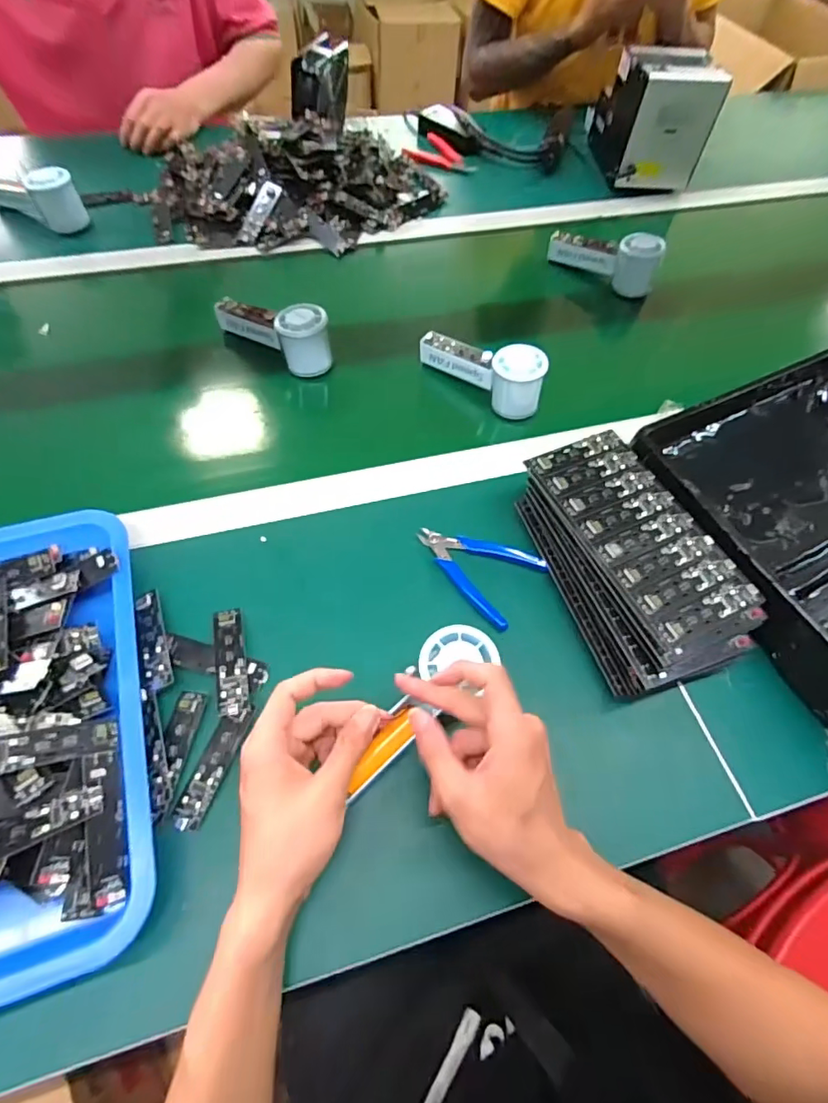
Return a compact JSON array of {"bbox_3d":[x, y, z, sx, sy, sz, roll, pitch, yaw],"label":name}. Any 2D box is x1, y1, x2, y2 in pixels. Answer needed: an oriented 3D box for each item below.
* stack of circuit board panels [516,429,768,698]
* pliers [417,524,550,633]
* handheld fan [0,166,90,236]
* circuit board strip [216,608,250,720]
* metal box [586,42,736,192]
[{"bbox_3d":[0.182,0.005,0.457,0.116,0.066,0.212,-17,61,-13],"label":"stack of circuit board panels"},{"bbox_3d":[0.055,0.010,0.479,0.113,0.011,0.077,36,63,17],"label":"pliers"},{"bbox_3d":[-0.526,-0.491,0.719,0.146,0.063,0.050,23,60,10],"label":"handheld fan"},{"bbox_3d":[-0.145,0.086,0.416,0.023,0.011,0.092,-10,60,-9],"label":"circuit board strip"},{"bbox_3d":[0.392,-0.716,0.857,0.133,0.143,0.182,-1,59,-4],"label":"metal box"}]

